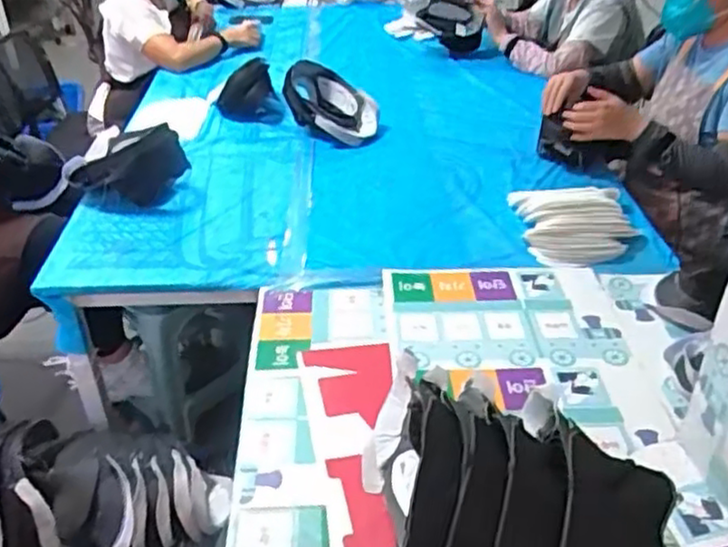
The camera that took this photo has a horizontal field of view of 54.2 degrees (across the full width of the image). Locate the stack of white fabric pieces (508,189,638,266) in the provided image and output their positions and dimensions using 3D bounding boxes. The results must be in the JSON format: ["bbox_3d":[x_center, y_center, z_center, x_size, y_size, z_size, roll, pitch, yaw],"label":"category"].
[{"bbox_3d":[0.421,-0.103,1.415,0.217,0.049,0.245,-1,33,-3],"label":"stack of white fabric pieces"}]

